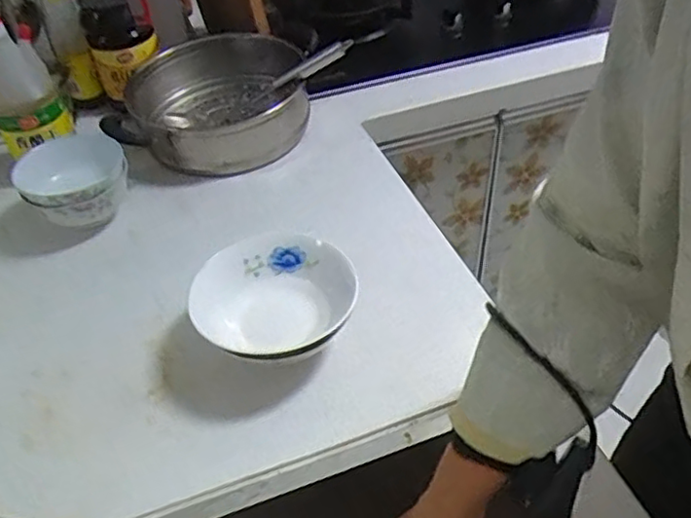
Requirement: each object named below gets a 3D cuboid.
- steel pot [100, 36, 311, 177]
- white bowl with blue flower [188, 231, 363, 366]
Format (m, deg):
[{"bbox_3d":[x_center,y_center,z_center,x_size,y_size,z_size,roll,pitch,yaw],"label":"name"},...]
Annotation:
[{"bbox_3d":[-0.190,-0.225,0.919,0.265,0.096,0.275,-8,44,-2],"label":"steel pot"},{"bbox_3d":[-0.062,0.045,0.632,0.148,0.072,0.140,-2,45,2],"label":"white bowl with blue flower"}]

